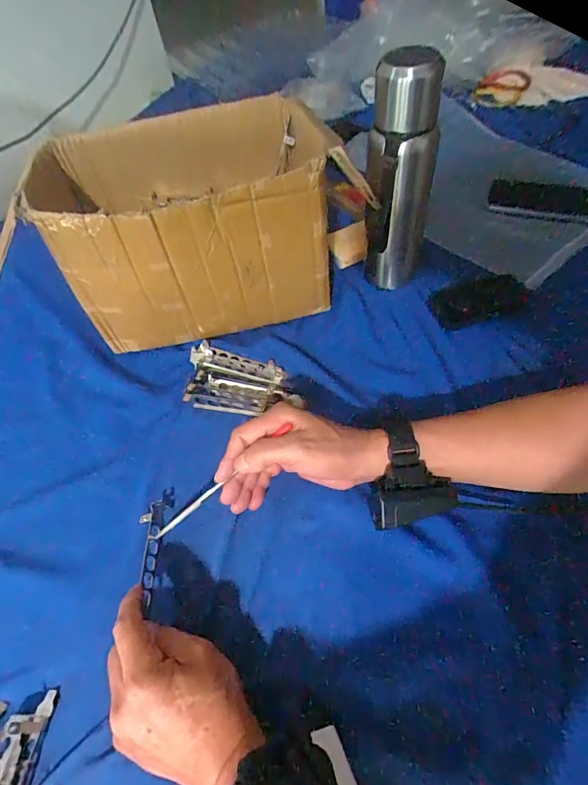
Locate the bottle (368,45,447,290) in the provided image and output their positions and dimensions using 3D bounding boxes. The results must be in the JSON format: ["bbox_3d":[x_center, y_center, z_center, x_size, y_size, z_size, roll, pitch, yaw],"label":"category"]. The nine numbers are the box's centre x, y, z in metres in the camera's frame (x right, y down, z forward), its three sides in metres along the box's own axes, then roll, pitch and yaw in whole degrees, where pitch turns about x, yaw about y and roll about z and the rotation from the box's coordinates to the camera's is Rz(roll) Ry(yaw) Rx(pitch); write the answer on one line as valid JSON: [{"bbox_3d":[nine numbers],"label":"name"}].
[{"bbox_3d":[0.121,-0.231,0.468,0.069,0.265,0.082,11,57,14],"label":"bottle"}]

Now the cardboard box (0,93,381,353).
[{"bbox_3d":[-0.114,-0.202,0.515,0.368,0.202,0.228,-19,55,-7],"label":"cardboard box"}]

